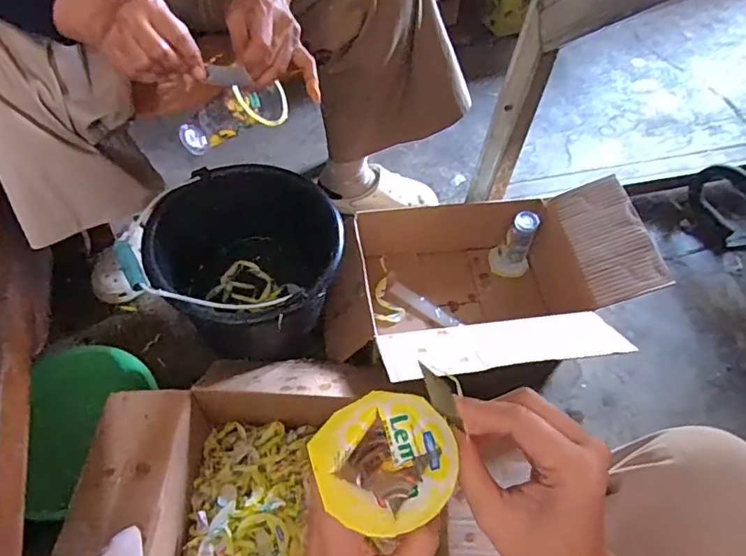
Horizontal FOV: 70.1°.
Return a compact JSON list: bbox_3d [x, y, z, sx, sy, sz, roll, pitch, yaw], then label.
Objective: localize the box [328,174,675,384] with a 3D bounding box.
[{"bbox_3d":[0.199,0.017,0.843,0.413,0.192,0.352,-3,56,-4],"label":"box"}]

